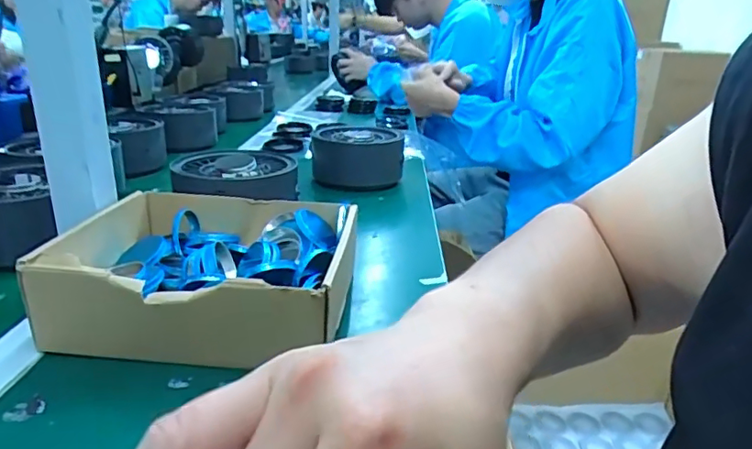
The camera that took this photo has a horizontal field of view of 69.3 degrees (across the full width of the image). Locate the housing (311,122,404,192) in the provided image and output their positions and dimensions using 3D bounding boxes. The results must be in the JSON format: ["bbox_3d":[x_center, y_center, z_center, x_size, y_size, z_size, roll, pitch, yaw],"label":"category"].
[{"bbox_3d":[-0.028,-0.101,0.811,0.132,0.073,0.133,2,20,-3],"label":"housing"}]

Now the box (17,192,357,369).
[{"bbox_3d":[-0.126,0.036,0.438,0.205,0.071,0.178,5,21,5],"label":"box"}]

